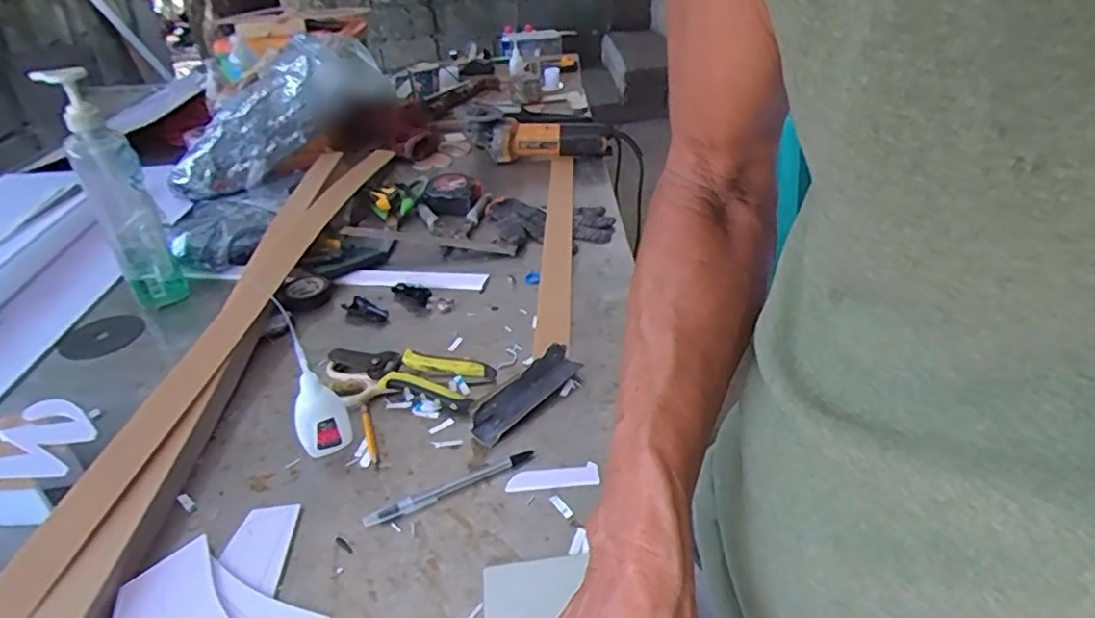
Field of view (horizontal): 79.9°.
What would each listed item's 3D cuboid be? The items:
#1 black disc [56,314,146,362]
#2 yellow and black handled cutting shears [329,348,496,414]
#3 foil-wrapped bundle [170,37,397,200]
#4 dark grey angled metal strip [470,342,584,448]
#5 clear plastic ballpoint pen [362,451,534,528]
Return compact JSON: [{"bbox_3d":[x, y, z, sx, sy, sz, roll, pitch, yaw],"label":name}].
[{"bbox_3d":[-0.522,0.033,0.770,0.087,0.010,0.087,-3,33,2],"label":"black disc"},{"bbox_3d":[-0.143,0.065,0.670,0.163,0.025,0.062,9,35,19],"label":"yellow and black handled cutting shears"},{"bbox_3d":[-0.483,-0.307,1.109,0.342,0.112,0.114,-48,42,0],"label":"foil-wrapped bundle"},{"bbox_3d":[-0.018,0.076,0.630,0.023,0.033,0.132,21,40,34],"label":"dark grey angled metal strip"},{"bbox_3d":[-0.080,0.148,0.548,0.147,0.007,0.014,-20,36,-22],"label":"clear plastic ballpoint pen"}]

